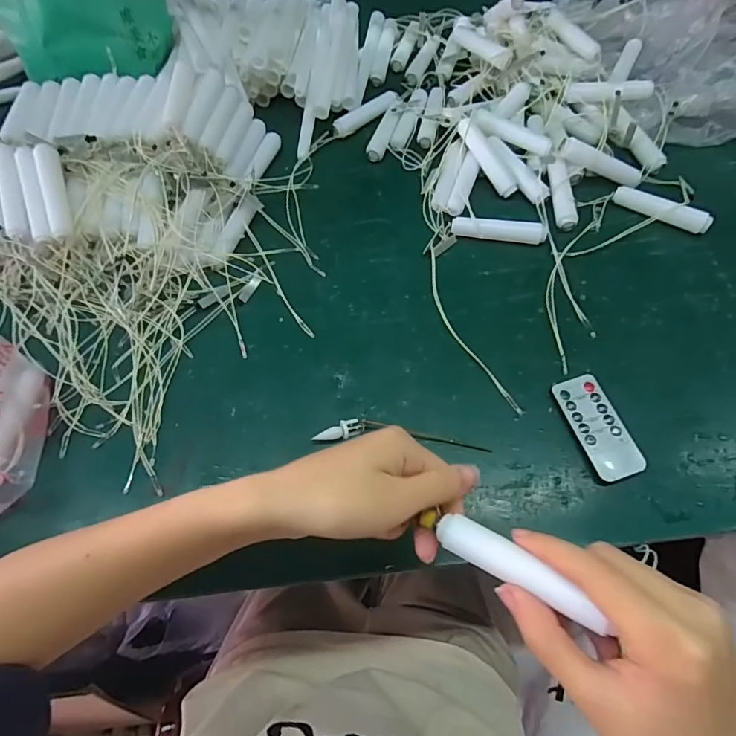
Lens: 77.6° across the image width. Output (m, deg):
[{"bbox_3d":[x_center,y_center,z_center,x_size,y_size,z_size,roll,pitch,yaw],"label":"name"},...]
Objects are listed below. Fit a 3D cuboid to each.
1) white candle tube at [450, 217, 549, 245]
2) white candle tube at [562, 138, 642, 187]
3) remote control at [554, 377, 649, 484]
[{"bbox_3d":[0.126,-0.132,0.440,0.087,0.016,0.019,5,64,5],"label":"white candle tube"},{"bbox_3d":[0.236,-0.206,0.460,0.087,0.019,0.013,20,67,-9],"label":"white candle tube"},{"bbox_3d":[0.180,0.045,0.358,0.039,0.010,0.083,-16,65,-6],"label":"remote control"}]

